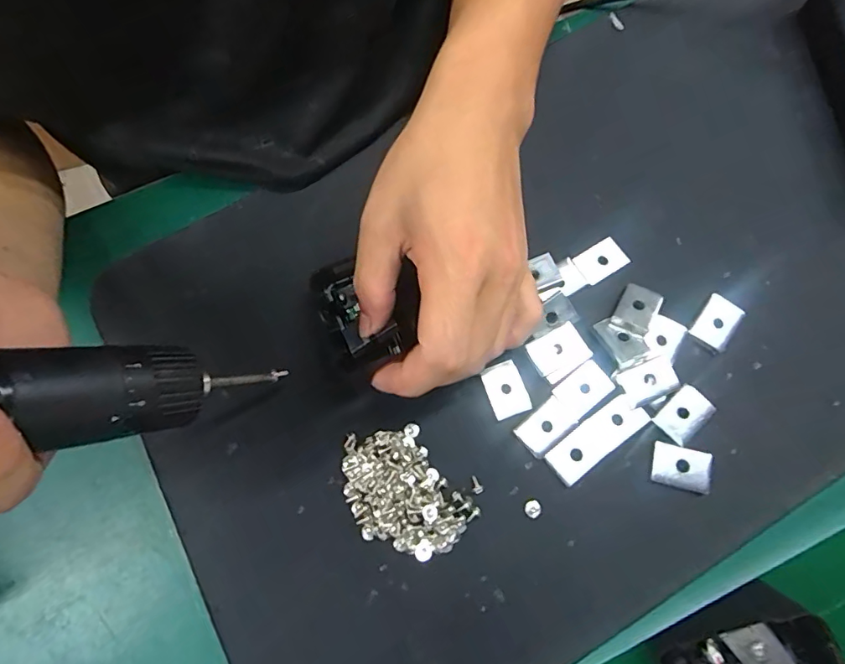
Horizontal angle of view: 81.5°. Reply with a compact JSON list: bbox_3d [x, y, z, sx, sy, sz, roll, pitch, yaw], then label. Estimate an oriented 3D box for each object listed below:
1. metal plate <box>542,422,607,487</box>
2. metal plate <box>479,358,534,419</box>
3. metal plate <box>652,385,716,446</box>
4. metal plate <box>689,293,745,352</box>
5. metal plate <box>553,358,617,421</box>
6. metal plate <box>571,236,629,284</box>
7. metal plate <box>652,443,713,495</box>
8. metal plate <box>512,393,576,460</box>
[{"bbox_3d":[0.077,0.063,0.248,0.026,0.004,0.019,-38,76,-9],"label":"metal plate"},{"bbox_3d":[0.044,0.030,0.258,0.020,0.004,0.027,-20,74,-4],"label":"metal plate"},{"bbox_3d":[0.134,0.042,0.251,0.027,0.004,0.020,-43,77,-10],"label":"metal plate"},{"bbox_3d":[0.160,-0.005,0.267,0.019,0.006,0.026,34,77,11],"label":"metal plate"},{"bbox_3d":[0.084,0.029,0.255,0.027,0.004,0.020,-38,76,-9],"label":"metal plate"},{"bbox_3d":[0.100,-0.041,0.277,0.027,0.004,0.019,-31,75,-7],"label":"metal plate"},{"bbox_3d":[0.129,0.067,0.245,0.027,0.004,0.020,13,79,11],"label":"metal plate"},{"bbox_3d":[0.063,0.048,0.251,0.028,0.004,0.019,-40,76,-10],"label":"metal plate"}]

